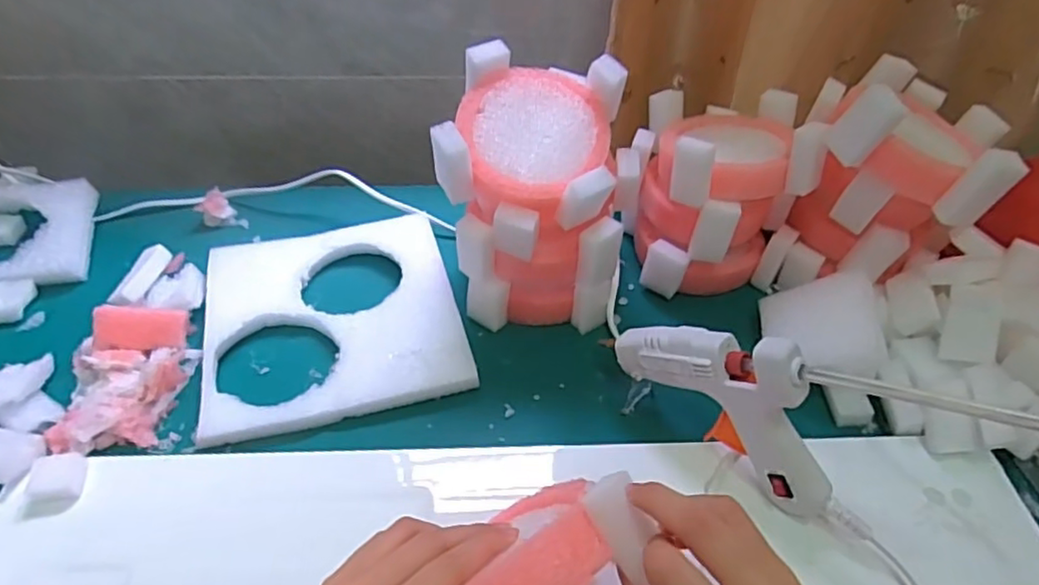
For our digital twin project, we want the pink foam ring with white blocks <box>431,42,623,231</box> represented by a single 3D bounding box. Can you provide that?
[{"bbox_3d":[0.006,-0.104,0.419,0.111,0.052,0.111,9,70,-6],"label":"pink foam ring with white blocks"}]

